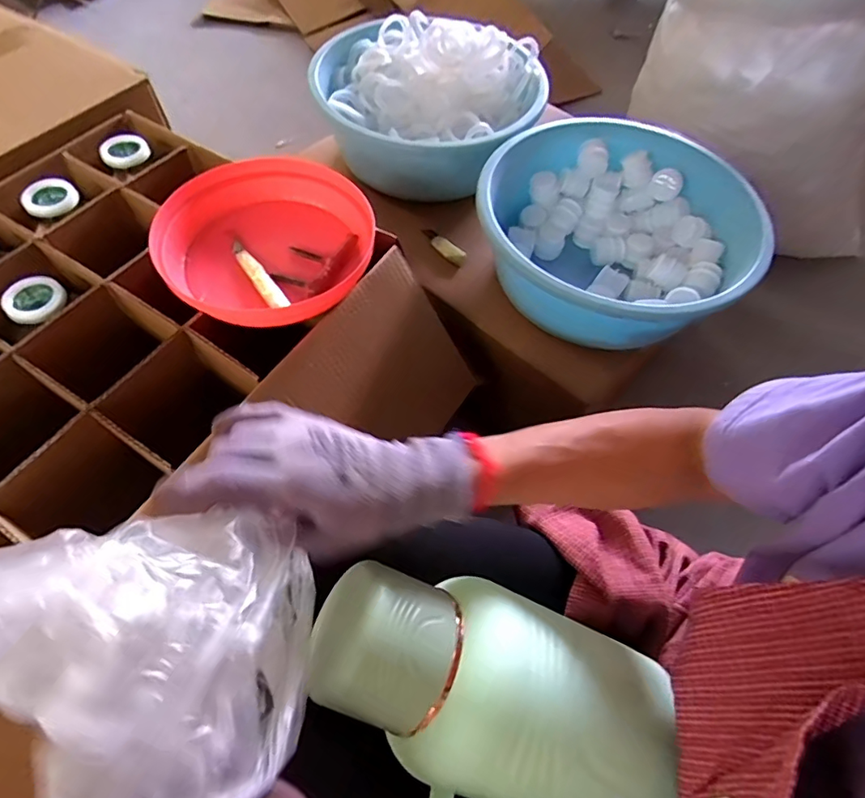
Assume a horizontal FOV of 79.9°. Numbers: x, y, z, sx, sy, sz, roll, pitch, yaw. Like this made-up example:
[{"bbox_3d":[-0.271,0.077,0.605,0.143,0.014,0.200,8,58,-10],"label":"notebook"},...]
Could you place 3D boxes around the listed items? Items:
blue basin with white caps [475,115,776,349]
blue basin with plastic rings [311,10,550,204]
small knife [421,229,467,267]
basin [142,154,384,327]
[{"bbox_3d":[0.267,-0.248,0.784,0.385,0.153,0.432,13,60,5],"label":"blue basin with white caps"},{"bbox_3d":[-0.005,-0.510,0.893,0.350,0.177,0.368,1,59,-2],"label":"blue basin with plastic rings"},{"bbox_3d":[0.015,-0.239,0.799,0.027,0.017,0.090,-40,69,-23],"label":"small knife"},{"bbox_3d":[-0.182,-0.174,0.578,0.223,0.056,0.213,1,59,-2],"label":"basin"}]

